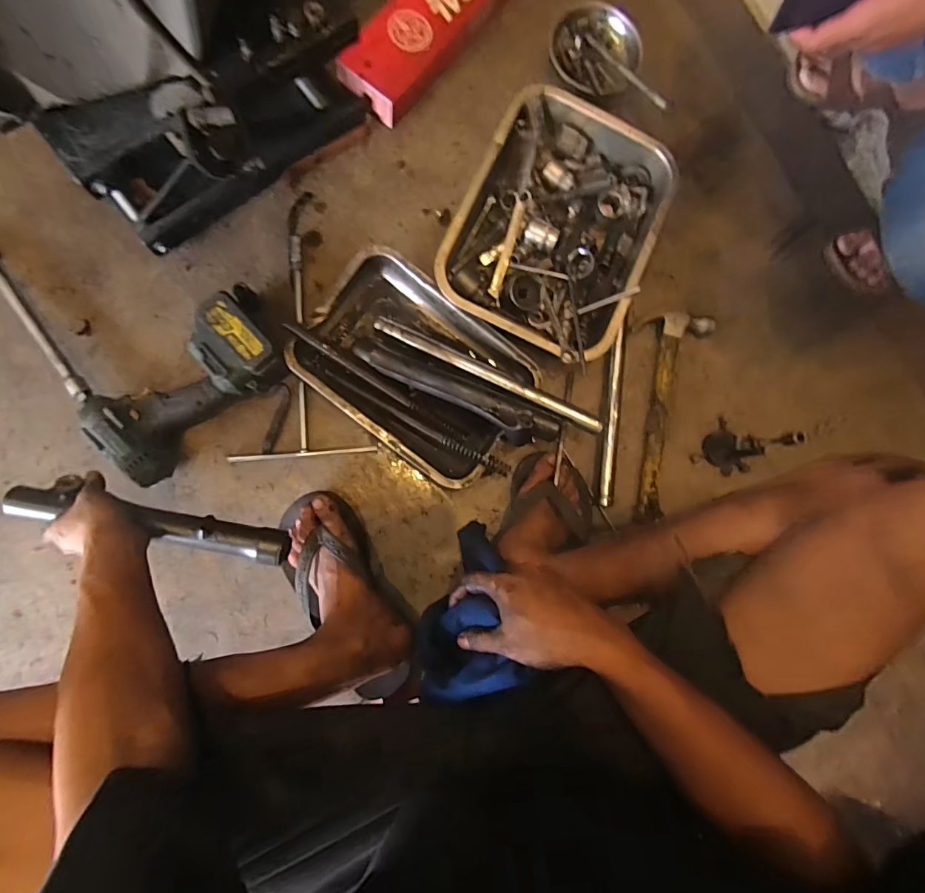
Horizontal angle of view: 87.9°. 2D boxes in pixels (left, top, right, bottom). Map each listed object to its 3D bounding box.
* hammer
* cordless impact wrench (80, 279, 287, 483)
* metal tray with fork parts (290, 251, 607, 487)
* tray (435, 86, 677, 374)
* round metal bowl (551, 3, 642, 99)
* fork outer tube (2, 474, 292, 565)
[{"bbox_3d":[0.322,-0.050,0.722,0.112,0.025,0.314,3,85,-8],"label":"hammer"},{"bbox_3d":[-0.346,-0.078,0.620,0.269,0.080,0.132,-44,92,-9],"label":"cordless impact wrench"},{"bbox_3d":[-0.037,-0.088,0.650,0.361,0.086,0.211,38,81,-3],"label":"metal tray with fork parts"},{"bbox_3d":[0.138,-0.317,0.707,0.272,0.073,0.367,27,82,-5],"label":"tray"},{"bbox_3d":[0.210,-0.627,0.778,0.138,0.056,0.141,1,85,-8],"label":"round metal bowl"},{"bbox_3d":[-0.356,0.085,0.554,0.298,0.037,0.045,14,83,-7],"label":"fork outer tube"}]

